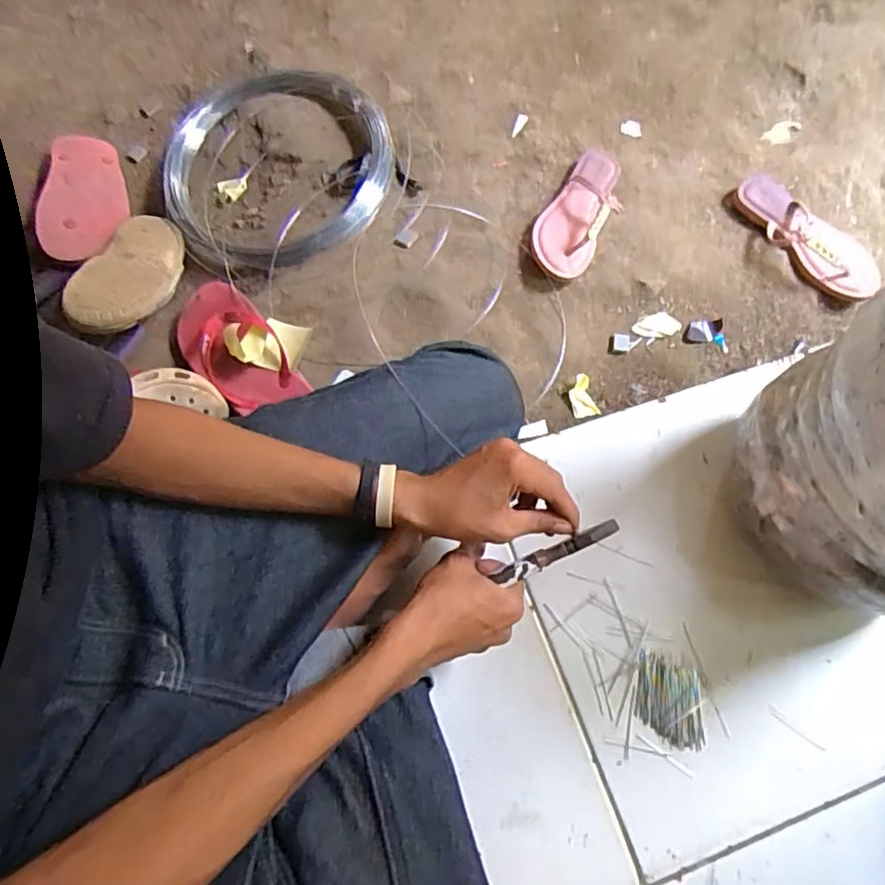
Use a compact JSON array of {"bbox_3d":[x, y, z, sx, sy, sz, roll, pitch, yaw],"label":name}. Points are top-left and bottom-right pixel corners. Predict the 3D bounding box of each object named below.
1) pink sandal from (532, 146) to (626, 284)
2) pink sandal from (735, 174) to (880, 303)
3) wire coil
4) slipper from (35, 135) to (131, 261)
[{"bbox_3d":[0.196,-0.328,0.838,0.094,0.050,0.225,30,73,9],"label":"pink sandal"},{"bbox_3d":[0.495,-0.284,0.825,0.088,0.051,0.231,-36,75,-13],"label":"pink sandal"},{"bbox_3d":[-0.235,-0.402,0.887,0.311,0.064,0.336,0,71,-1],"label":"wire coil"},{"bbox_3d":[-0.529,-0.373,0.892,0.116,0.035,0.270,-11,63,-3],"label":"slipper"}]

